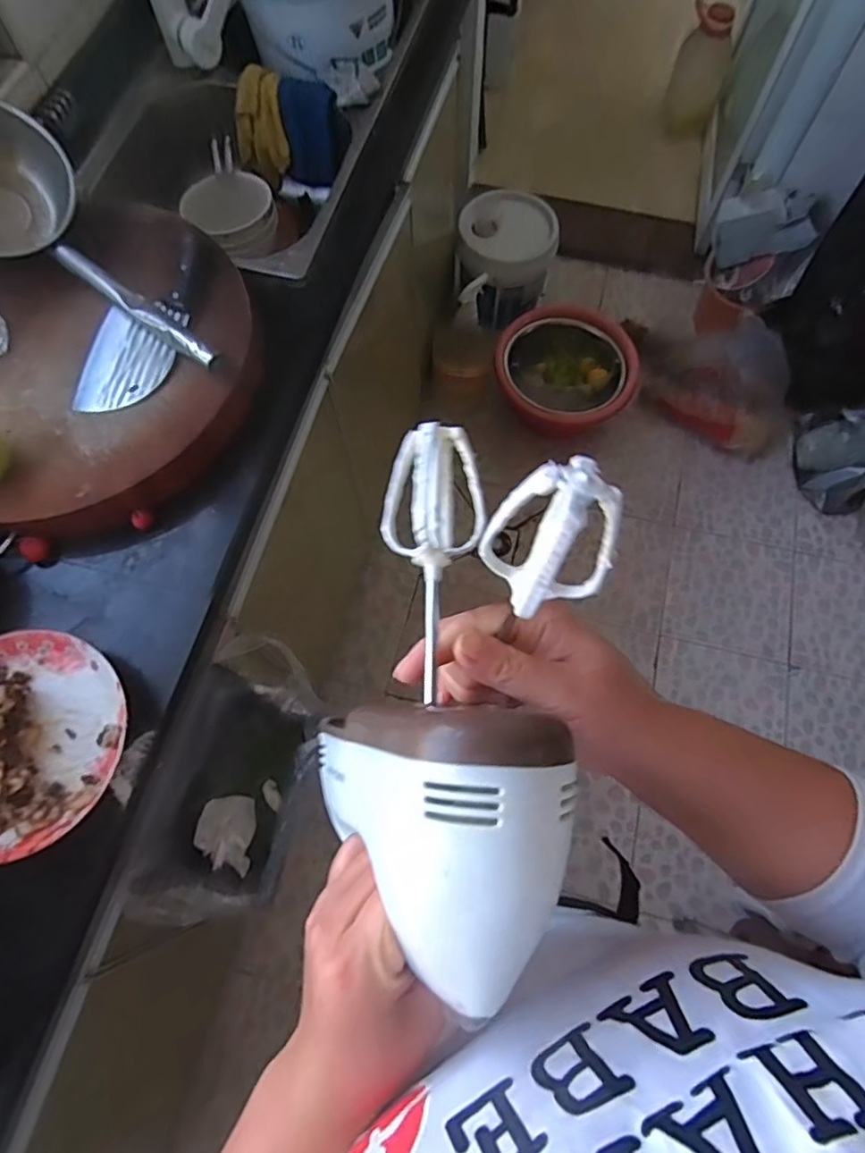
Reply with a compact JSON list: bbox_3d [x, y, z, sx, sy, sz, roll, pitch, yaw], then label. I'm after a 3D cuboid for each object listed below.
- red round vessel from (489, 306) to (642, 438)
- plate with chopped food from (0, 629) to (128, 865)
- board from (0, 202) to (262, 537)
[{"bbox_3d":[0.348,-0.544,1.576,0.363,0.186,0.265,9,69,4],"label":"red round vessel"},{"bbox_3d":[-0.383,0.149,0.548,0.195,0.056,0.190,0,69,0],"label":"plate with chopped food"},{"bbox_3d":[-0.386,-0.253,0.669,0.360,0.061,0.403,-14,70,-5],"label":"board"}]

